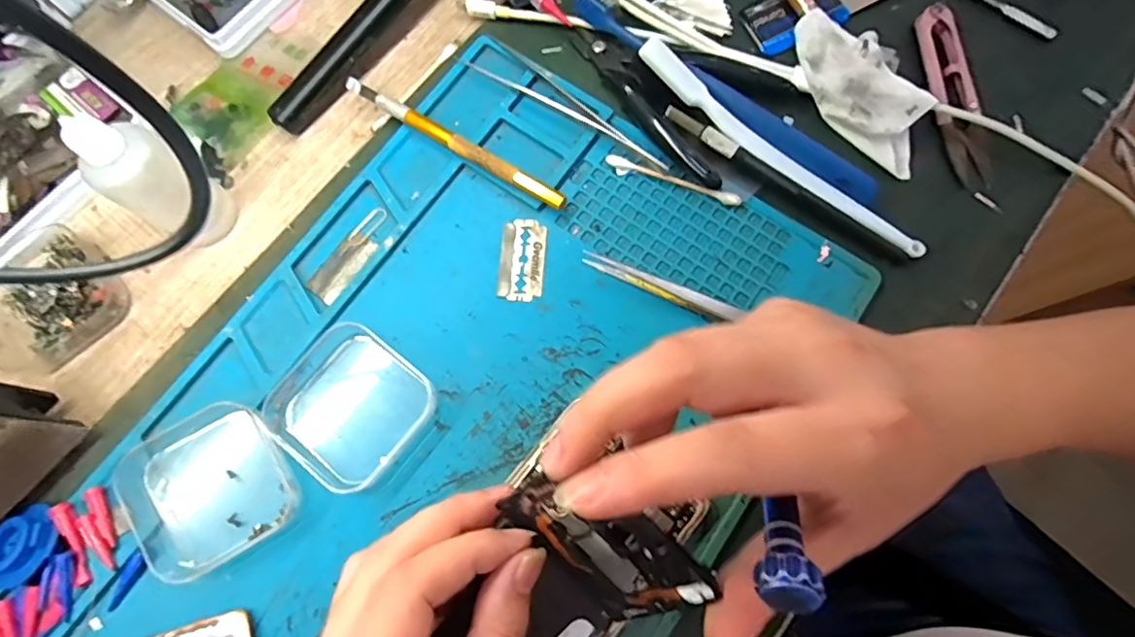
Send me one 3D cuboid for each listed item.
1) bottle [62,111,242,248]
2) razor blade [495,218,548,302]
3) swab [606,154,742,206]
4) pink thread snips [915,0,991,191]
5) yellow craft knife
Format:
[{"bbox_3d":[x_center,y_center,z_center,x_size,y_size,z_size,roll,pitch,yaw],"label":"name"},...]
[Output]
[{"bbox_3d":[-0.186,-0.061,0.258,0.026,0.076,0.033,29,78,9],"label":"bottle"},{"bbox_3d":[-0.022,-0.030,0.280,0.022,0.004,0.042,5,75,3],"label":"razor blade"},{"bbox_3d":[0.054,-0.071,0.289,0.071,0.004,0.008,19,76,7],"label":"swab"},{"bbox_3d":[0.202,-0.117,0.293,0.022,0.009,0.103,1,75,2],"label":"pink thread snips"},{"bbox_3d":[-0.059,-0.091,0.293,0.134,0.012,0.008,31,78,10],"label":"yellow craft knife"}]

